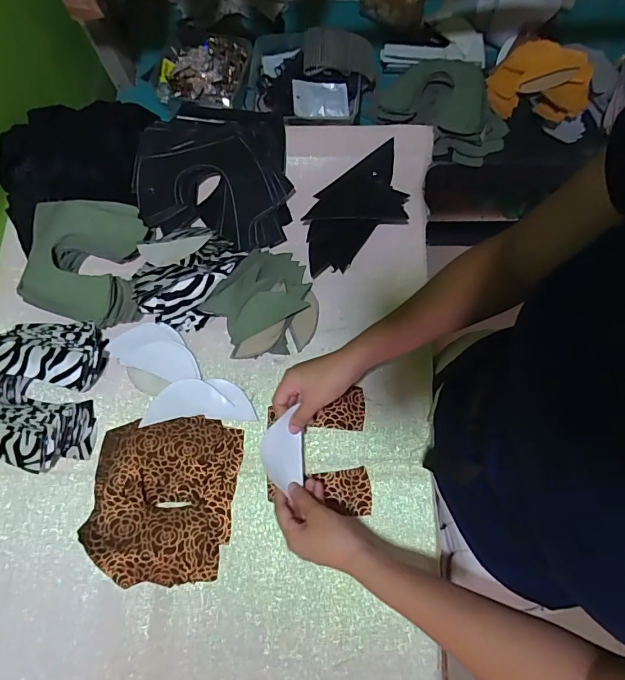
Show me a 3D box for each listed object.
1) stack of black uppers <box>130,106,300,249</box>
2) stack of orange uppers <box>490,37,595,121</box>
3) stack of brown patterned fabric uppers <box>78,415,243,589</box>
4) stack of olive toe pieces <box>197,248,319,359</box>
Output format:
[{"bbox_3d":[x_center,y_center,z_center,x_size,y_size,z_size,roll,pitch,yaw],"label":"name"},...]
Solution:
[{"bbox_3d":[-0.139,-0.239,0.643,0.220,0.052,0.212,5,73,4],"label":"stack of black uppers"},{"bbox_3d":[0.412,-0.462,0.791,0.165,0.055,0.142,29,76,11],"label":"stack of orange uppers"},{"bbox_3d":[-0.177,0.184,0.522,0.164,0.028,0.181,4,72,2],"label":"stack of brown patterned fabric uppers"},{"bbox_3d":[-0.070,-0.053,0.582,0.145,0.041,0.143,-9,72,-2],"label":"stack of olive toe pieces"}]

